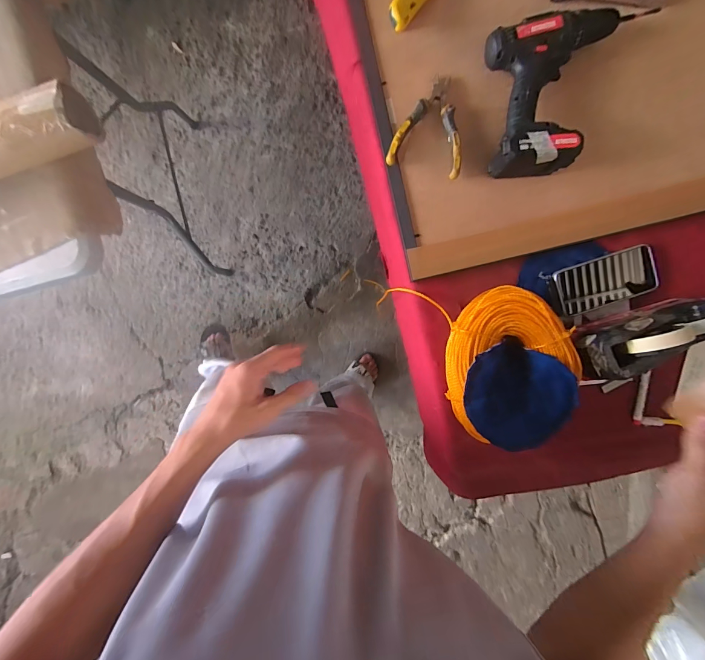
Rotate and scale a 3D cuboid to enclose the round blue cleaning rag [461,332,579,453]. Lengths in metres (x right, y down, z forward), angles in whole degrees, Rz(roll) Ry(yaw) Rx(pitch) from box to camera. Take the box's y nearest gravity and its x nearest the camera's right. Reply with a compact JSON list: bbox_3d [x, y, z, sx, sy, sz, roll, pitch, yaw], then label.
[{"bbox_3d":[0.227,0.090,0.476,0.133,0.038,0.140,0,94,2],"label":"round blue cleaning rag"}]

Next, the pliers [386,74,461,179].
[{"bbox_3d":[0.120,-0.314,0.516,0.107,0.025,0.147,13,95,1],"label":"pliers"}]

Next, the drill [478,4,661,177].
[{"bbox_3d":[0.310,-0.346,0.490,0.220,0.072,0.222,-2,94,2],"label":"drill"}]

